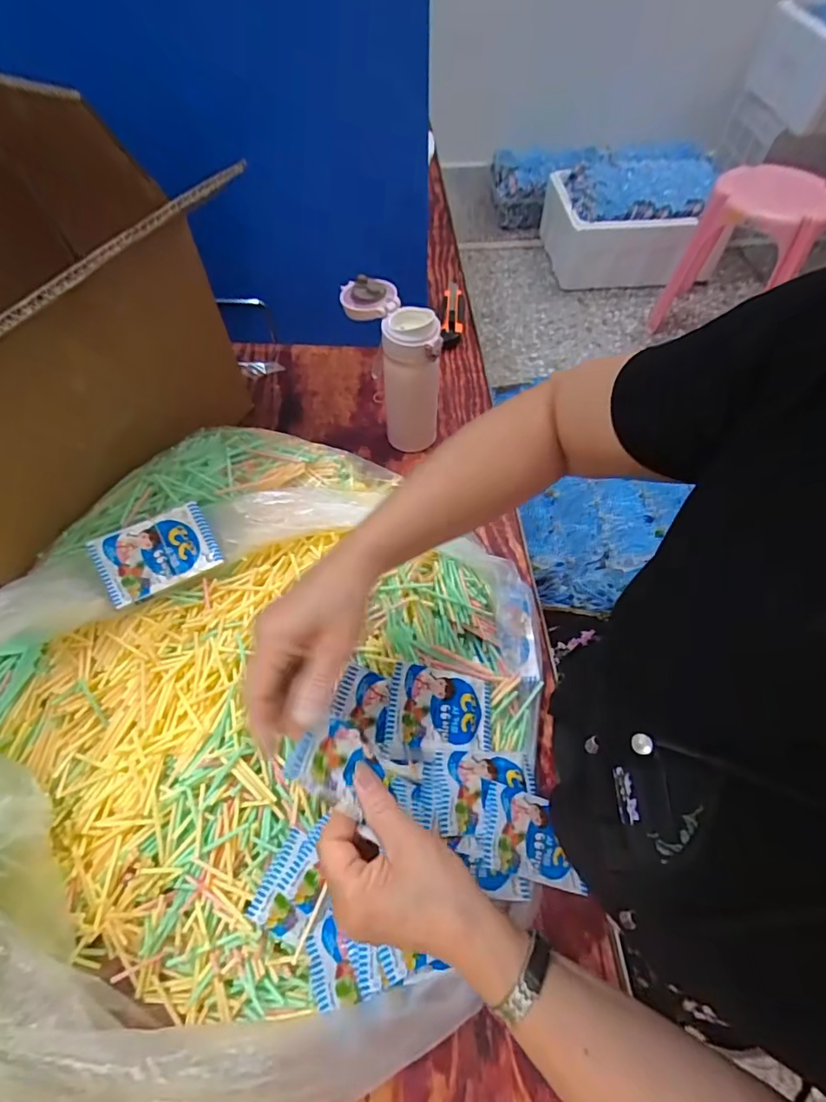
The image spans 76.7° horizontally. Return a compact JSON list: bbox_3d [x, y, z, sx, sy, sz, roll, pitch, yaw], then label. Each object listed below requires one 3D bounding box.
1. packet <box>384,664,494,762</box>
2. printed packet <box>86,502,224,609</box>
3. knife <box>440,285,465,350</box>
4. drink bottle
[{"bbox_3d":[0.027,0.146,0.462,0.102,0.013,0.076,17,63,-21],"label":"packet"},{"bbox_3d":[-0.252,0.001,0.515,0.106,0.012,0.071,-25,86,-15],"label":"printed packet"},{"bbox_3d":[0.066,-0.390,0.863,0.037,0.019,0.167,4,59,3],"label":"knife"},{"bbox_3d":[-0.024,-0.226,0.661,0.083,0.188,0.135,-20,60,-11],"label":"drink bottle"}]

